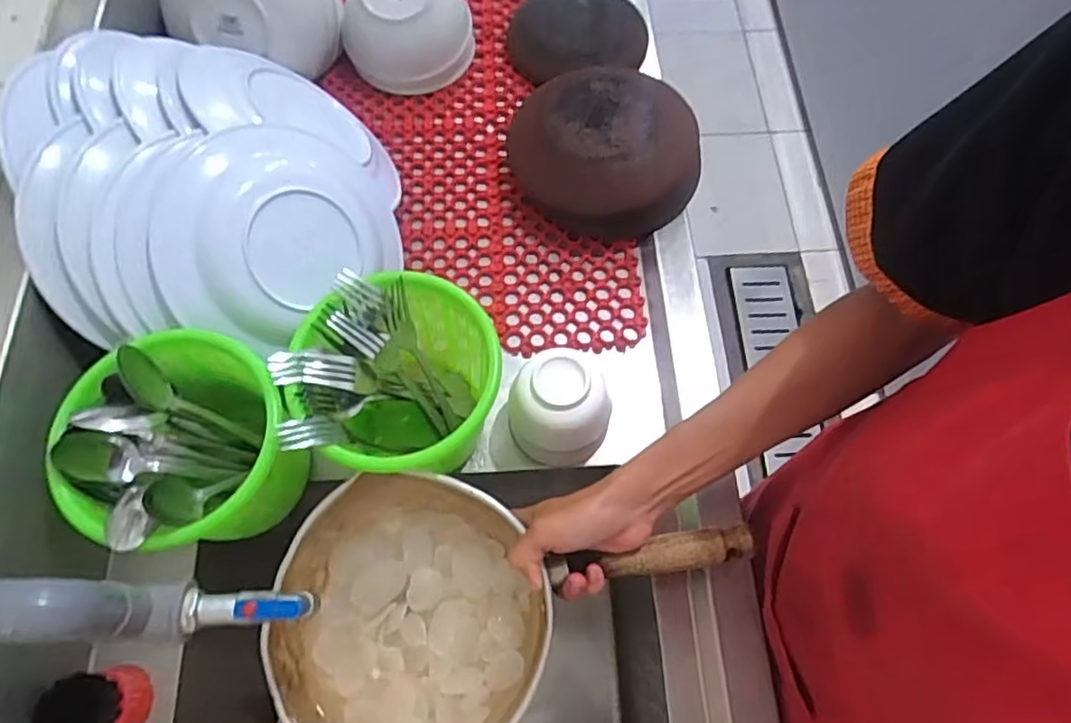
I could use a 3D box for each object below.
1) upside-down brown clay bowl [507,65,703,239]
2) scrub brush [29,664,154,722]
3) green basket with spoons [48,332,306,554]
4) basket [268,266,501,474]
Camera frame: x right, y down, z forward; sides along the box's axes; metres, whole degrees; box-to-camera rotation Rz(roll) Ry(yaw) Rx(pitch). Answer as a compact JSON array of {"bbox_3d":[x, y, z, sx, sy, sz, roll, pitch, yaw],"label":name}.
[{"bbox_3d":[0.070,-0.227,0.669,0.187,0.099,0.174,1,67,-2],"label":"upside-down brown clay bowl"},{"bbox_3d":[-0.330,0.259,0.471,0.054,0.057,0.051,-10,68,-6],"label":"scrub brush"},{"bbox_3d":[-0.261,0.074,0.503,0.143,0.142,0.150,0,67,-2],"label":"green basket with spoons"},{"bbox_3d":[-0.111,0.027,0.533,0.159,0.142,0.154,-8,68,-5],"label":"basket"}]

